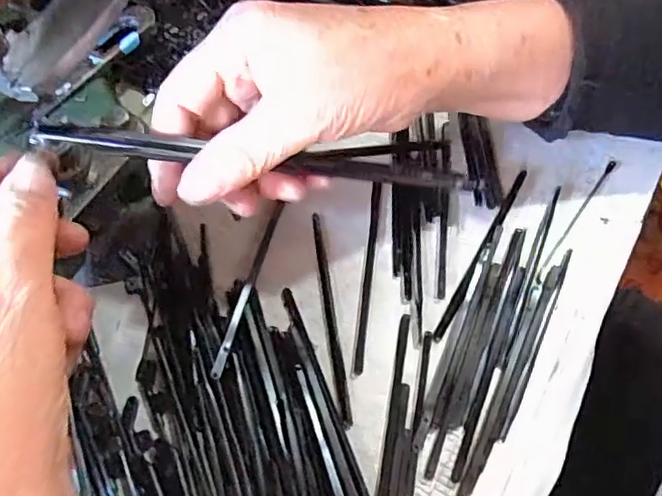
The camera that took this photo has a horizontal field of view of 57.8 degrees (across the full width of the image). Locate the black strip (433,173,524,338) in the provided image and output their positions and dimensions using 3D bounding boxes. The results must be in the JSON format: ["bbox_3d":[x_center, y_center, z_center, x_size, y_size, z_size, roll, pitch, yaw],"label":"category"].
[{"bbox_3d":[0.070,0.001,0.277,0.004,0.004,0.099,28,66,13],"label":"black strip"}]

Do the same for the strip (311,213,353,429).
[{"bbox_3d":[-0.002,0.029,0.267,0.007,0.004,0.099,-7,62,-5],"label":"strip"}]

